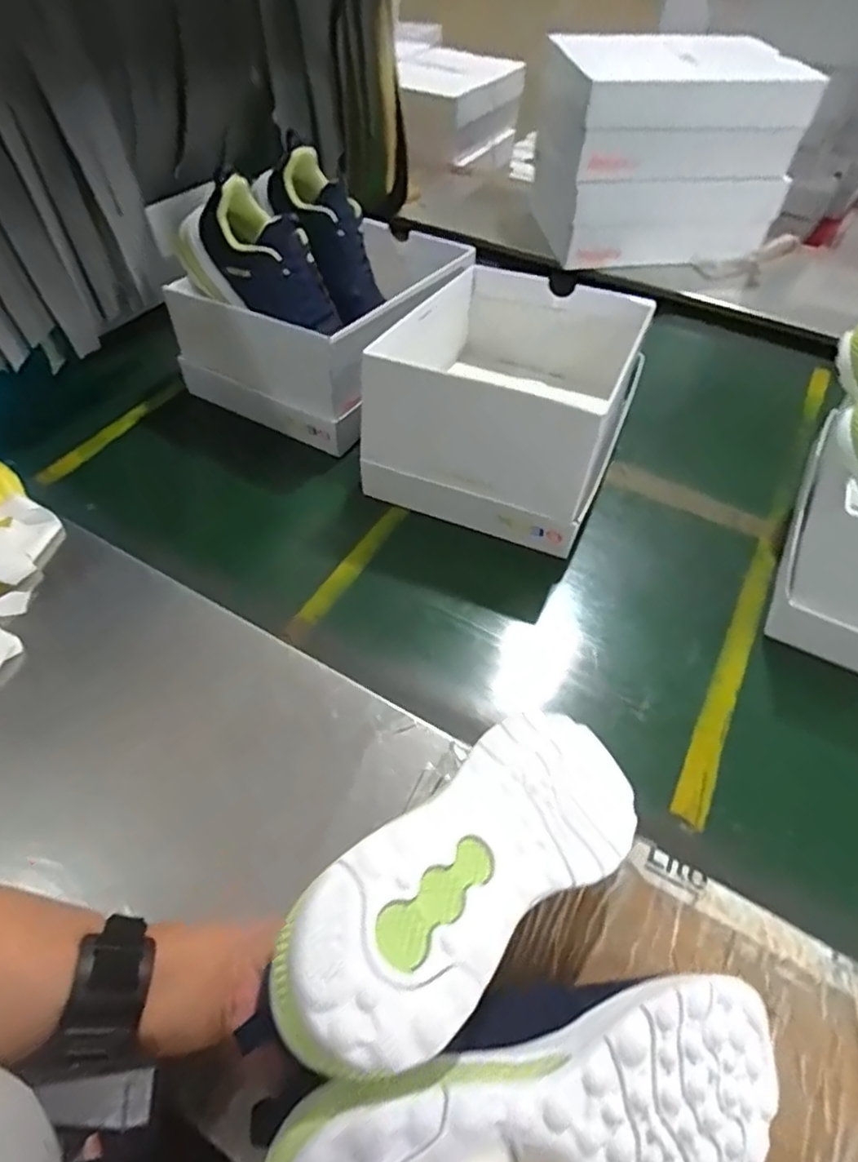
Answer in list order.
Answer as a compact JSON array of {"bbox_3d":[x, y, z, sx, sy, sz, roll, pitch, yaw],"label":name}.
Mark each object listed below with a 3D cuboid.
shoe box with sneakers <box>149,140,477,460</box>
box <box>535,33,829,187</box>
[{"bbox_3d":[-0.109,-0.357,0.746,0.242,0.189,0.338,24,54,18],"label":"shoe box with sneakers"},{"bbox_3d":[0.334,-0.659,0.875,0.313,0.122,0.176,-6,51,-6],"label":"box"}]

